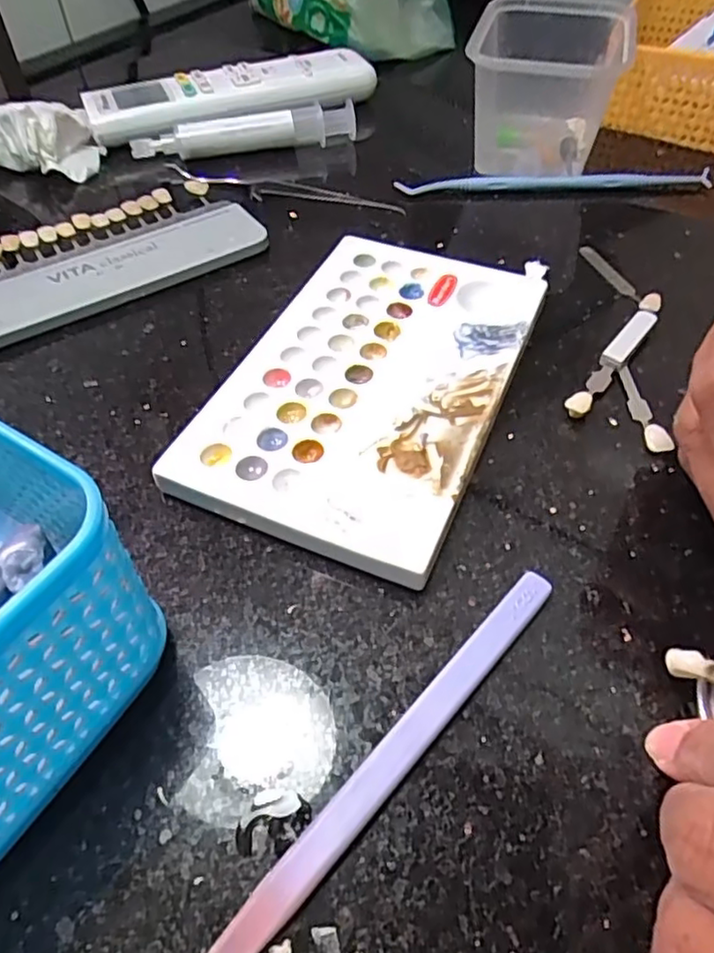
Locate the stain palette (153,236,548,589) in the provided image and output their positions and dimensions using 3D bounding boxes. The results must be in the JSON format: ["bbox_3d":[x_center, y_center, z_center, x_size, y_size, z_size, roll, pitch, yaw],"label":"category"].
[{"bbox_3d":[0.007,-0.037,0.239,0.091,0.012,0.157,18,53,15],"label":"stain palette"}]

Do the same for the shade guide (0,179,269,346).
[{"bbox_3d":[-0.120,-0.101,0.294,0.144,0.009,0.070,-28,57,-22],"label":"shade guide"}]

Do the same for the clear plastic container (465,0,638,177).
[{"bbox_3d":[0.101,-0.216,0.354,0.083,0.060,0.092,14,52,12],"label":"clear plastic container"}]

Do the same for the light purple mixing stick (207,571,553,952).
[{"bbox_3d":[0.006,0.071,0.156,0.009,0.005,0.139,36,59,24],"label":"light purple mixing stick"}]

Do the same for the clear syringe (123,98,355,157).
[{"bbox_3d":[-0.064,-0.198,0.367,0.125,0.017,0.020,-13,51,-10],"label":"clear syringe"}]

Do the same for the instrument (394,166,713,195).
[{"bbox_3d":[0.103,-0.156,0.338,0.162,0.009,0.011,-1,50,-1],"label":"instrument"}]

